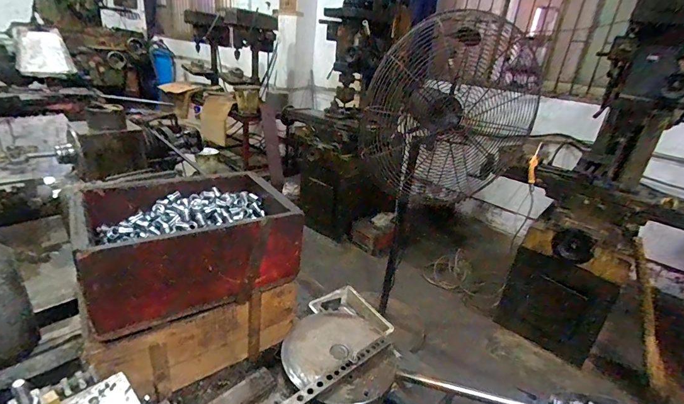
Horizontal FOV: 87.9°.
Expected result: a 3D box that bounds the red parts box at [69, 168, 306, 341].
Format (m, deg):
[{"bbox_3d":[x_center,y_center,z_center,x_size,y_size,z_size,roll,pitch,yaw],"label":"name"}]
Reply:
[{"bbox_3d":[-0.284,0.076,0.666,0.339,0.148,0.235,-12,30,-37],"label":"red parts box"}]

